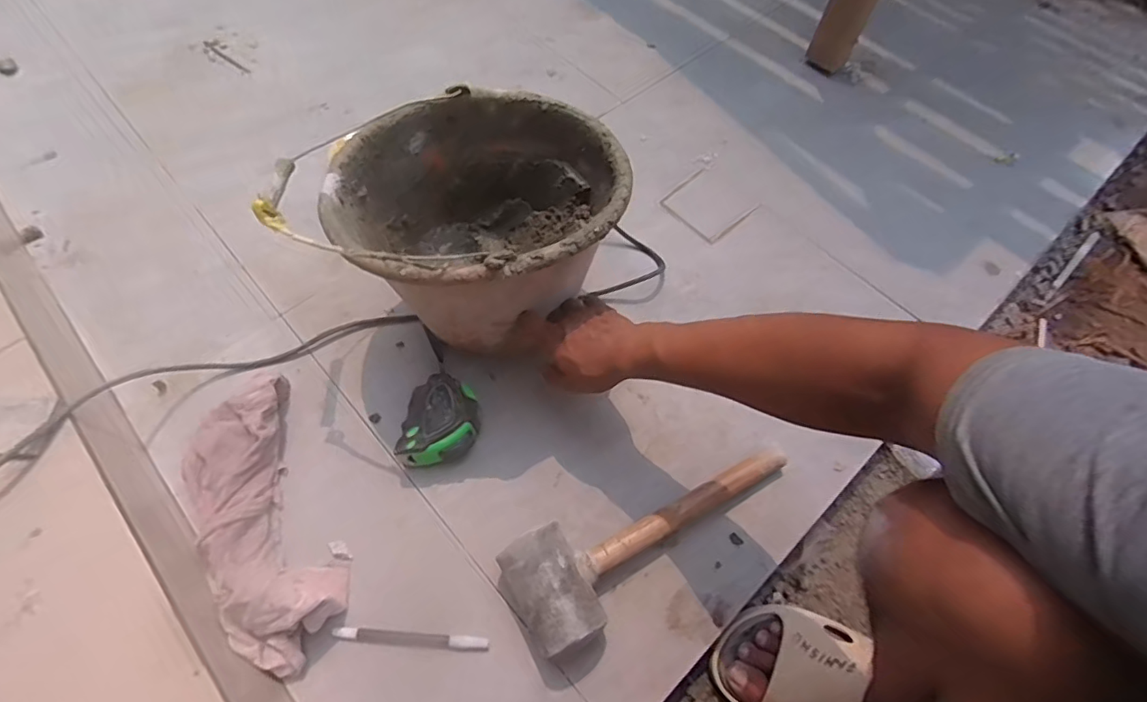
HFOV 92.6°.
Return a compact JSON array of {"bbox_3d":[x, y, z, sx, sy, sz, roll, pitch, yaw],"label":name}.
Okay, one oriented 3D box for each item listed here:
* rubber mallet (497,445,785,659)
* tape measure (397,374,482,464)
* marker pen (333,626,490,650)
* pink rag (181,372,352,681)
[{"bbox_3d":[0.086,0.174,0.543,0.314,0.068,0.105,-26,69,-14],"label":"rubber mallet"},{"bbox_3d":[-0.140,0.077,0.595,0.076,0.046,0.098,10,65,2],"label":"tape measure"},{"bbox_3d":[-0.153,0.272,0.519,0.144,0.014,0.011,5,65,0],"label":"marker pen"},{"bbox_3d":[-0.307,0.164,0.530,0.112,0.080,0.274,-26,69,-14],"label":"pink rag"}]

